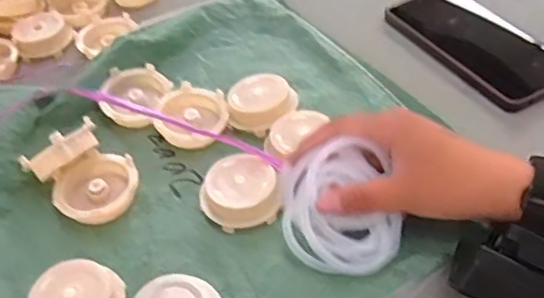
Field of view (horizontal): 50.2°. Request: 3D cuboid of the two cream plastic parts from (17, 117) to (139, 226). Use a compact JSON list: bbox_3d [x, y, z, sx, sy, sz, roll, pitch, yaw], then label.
[{"bbox_3d":[-0.129,0.019,0.411,0.069,0.042,0.059,33,57,32],"label":"two cream plastic parts"}]

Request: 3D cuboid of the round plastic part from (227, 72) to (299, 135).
[{"bbox_3d":[-0.008,-0.039,0.459,0.045,0.019,0.054,27,54,28],"label":"round plastic part"}]

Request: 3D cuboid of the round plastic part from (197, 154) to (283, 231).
[{"bbox_3d":[-0.022,0.029,0.395,0.053,0.025,0.047,-8,46,-2],"label":"round plastic part"}]

